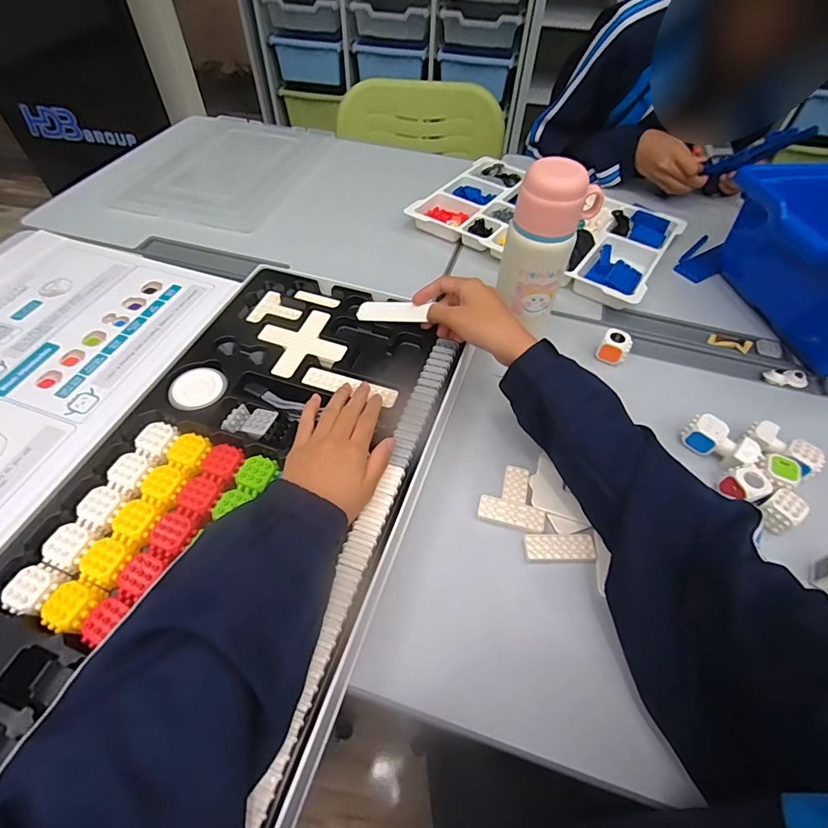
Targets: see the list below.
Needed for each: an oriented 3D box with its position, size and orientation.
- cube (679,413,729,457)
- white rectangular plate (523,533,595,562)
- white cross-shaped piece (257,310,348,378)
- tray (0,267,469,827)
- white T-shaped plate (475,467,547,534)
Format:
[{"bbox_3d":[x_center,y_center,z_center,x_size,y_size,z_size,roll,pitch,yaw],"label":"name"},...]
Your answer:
[{"bbox_3d":[0.309,0.020,0.472,0.026,0.034,0.035,-31,60,-23],"label":"cube"},{"bbox_3d":[0.136,0.125,0.413,0.064,0.004,0.027,-2,53,-4],"label":"white rectangular plate"},{"bbox_3d":[-0.128,-0.082,0.505,0.082,0.004,0.082,-21,57,-17],"label":"white cross-shaped piece"},{"bbox_3d":[-0.147,0.060,0.416,0.290,0.040,0.529,16,54,10],"label":"tray"},{"bbox_3d":[0.100,0.082,0.442,0.063,0.004,0.067,14,54,8],"label":"white T-shaped plate"}]

